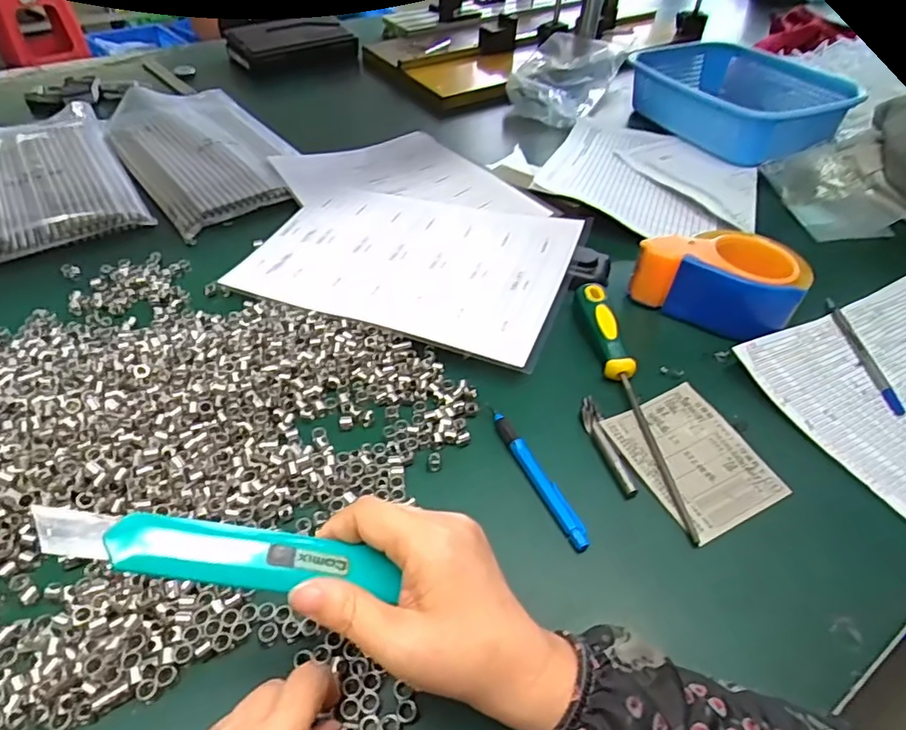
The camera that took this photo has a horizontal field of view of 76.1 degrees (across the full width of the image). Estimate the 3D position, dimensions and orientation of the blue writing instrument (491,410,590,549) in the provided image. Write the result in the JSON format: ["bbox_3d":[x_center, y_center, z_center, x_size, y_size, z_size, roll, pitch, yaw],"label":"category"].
[{"bbox_3d":[0.059,0.076,0.402,0.013,0.011,0.118,-19,49,-19],"label":"blue writing instrument"}]

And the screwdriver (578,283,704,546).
[{"bbox_3d":[0.141,0.020,0.451,0.024,0.026,0.242,-5,46,-7],"label":"screwdriver"}]

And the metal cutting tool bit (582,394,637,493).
[{"bbox_3d":[0.111,0.058,0.426,0.014,0.009,0.088,-6,46,-8],"label":"metal cutting tool bit"}]

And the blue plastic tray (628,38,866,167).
[{"bbox_3d":[0.385,-0.395,0.832,0.187,0.090,0.352,-15,47,-16],"label":"blue plastic tray"}]

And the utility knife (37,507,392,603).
[{"bbox_3d":[-0.094,0.079,0.243,0.141,0.009,0.023,14,42,-19],"label":"utility knife"}]

